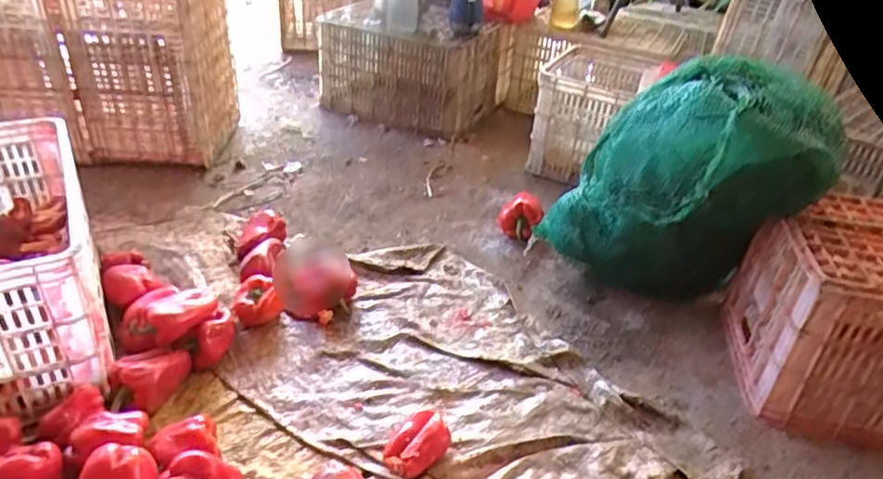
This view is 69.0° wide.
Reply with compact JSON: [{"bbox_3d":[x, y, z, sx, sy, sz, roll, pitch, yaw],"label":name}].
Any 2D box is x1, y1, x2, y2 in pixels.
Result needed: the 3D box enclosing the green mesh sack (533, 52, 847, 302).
[{"bbox_3d":[0.469,-0.079,1.260,0.369,0.455,0.349,-10,36,-19],"label":"green mesh sack"}]

